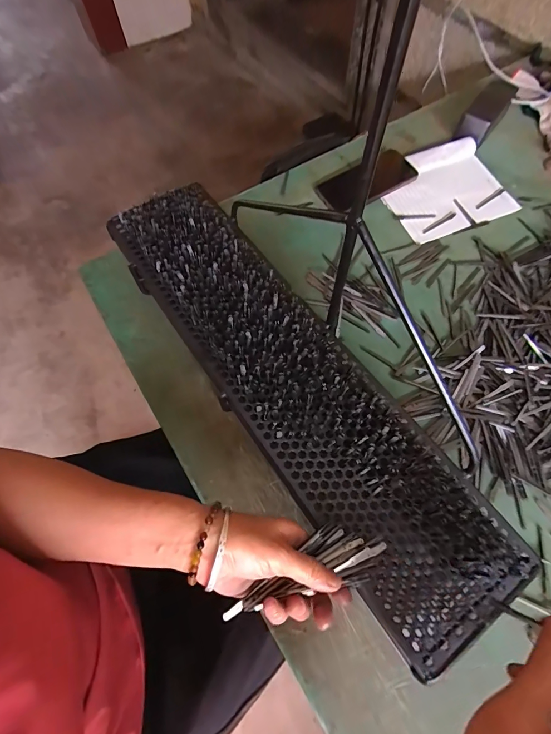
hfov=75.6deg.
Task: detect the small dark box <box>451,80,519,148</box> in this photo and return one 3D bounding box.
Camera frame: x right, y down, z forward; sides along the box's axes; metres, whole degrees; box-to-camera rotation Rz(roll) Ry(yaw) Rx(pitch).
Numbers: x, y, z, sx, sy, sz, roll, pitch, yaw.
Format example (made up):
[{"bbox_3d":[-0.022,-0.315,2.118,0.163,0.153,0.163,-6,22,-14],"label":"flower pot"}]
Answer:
[{"bbox_3d":[0.376,-0.456,0.638,0.054,0.045,0.144,33,70,14],"label":"small dark box"}]

